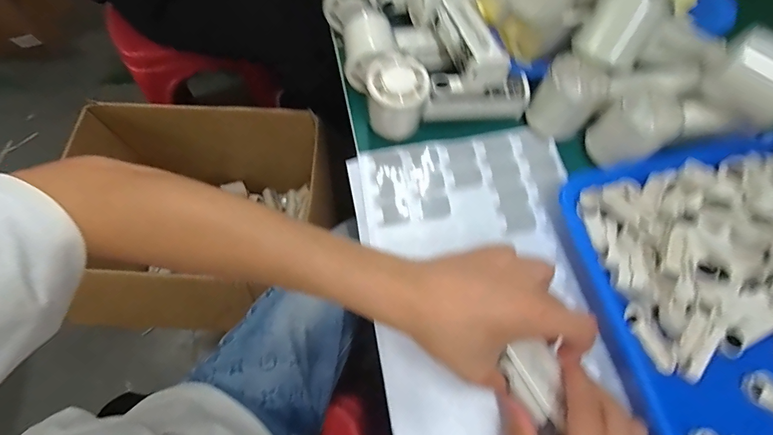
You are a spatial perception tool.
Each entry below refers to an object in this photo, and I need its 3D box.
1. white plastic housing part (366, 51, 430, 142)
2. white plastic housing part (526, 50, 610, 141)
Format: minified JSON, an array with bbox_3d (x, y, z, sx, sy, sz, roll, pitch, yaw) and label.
[{"bbox_3d":[0.010,-0.116,0.373,0.054,0.061,0.056,0,67,1],"label":"white plastic housing part"},{"bbox_3d":[0.170,-0.112,0.363,0.055,0.054,0.050,36,73,15],"label":"white plastic housing part"}]

